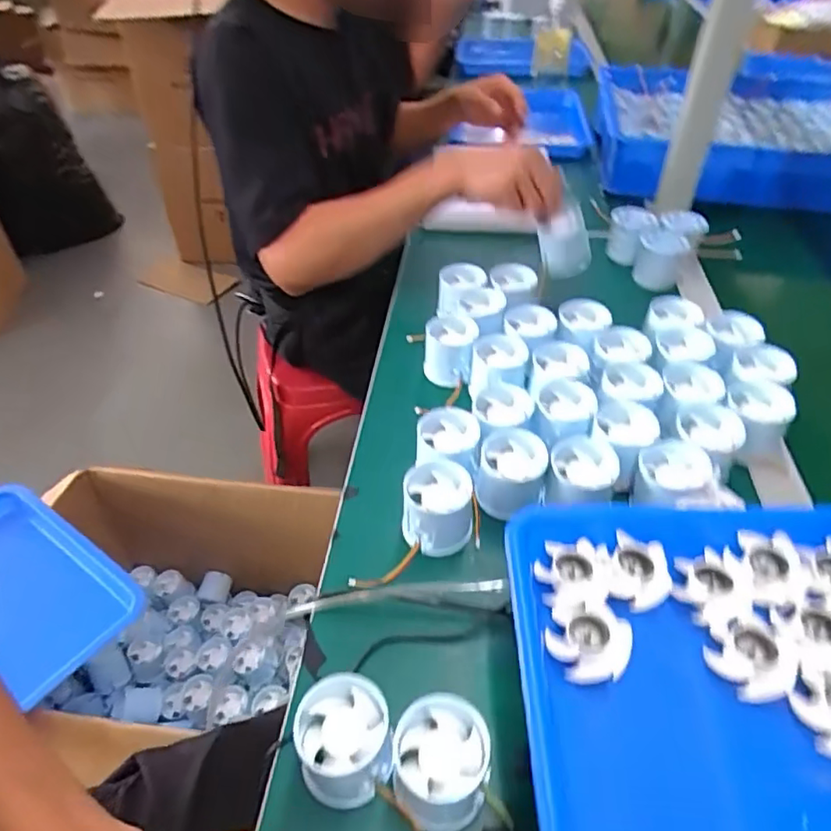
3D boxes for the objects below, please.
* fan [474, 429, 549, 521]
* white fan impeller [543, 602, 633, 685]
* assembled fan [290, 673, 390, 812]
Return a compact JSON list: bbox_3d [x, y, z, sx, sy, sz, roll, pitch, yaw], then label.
[{"bbox_3d":[0.076,0.046,0.478,0.054,0.043,0.056,13,46,16],"label":"fan"},{"bbox_3d":[0.096,0.125,0.330,0.043,0.016,0.043,0,43,0],"label":"white fan impeller"},{"bbox_3d":[-0.041,0.188,0.342,0.053,0.054,0.053,-1,44,1],"label":"assembled fan"}]

